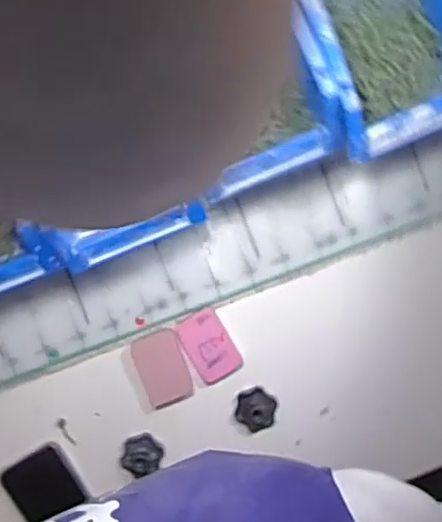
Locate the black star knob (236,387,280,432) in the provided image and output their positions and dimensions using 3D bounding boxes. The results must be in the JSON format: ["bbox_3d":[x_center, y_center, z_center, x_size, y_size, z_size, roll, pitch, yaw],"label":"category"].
[{"bbox_3d":[0.038,0.158,0.667,0.041,0.022,0.044,11,94,-3],"label":"black star knob"}]

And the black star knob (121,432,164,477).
[{"bbox_3d":[-0.083,0.205,0.670,0.041,0.024,0.042,12,94,-3],"label":"black star knob"}]

